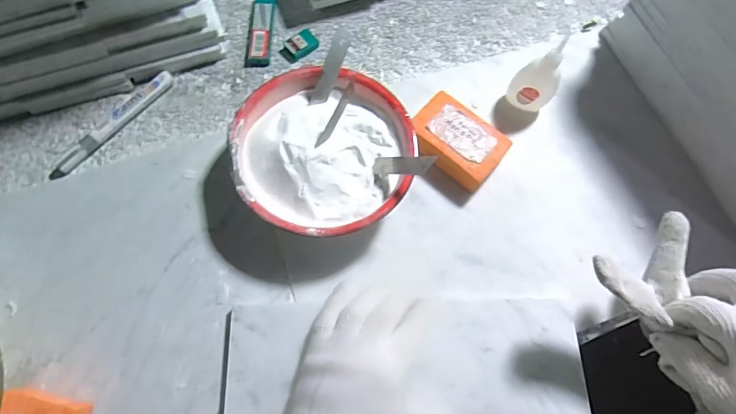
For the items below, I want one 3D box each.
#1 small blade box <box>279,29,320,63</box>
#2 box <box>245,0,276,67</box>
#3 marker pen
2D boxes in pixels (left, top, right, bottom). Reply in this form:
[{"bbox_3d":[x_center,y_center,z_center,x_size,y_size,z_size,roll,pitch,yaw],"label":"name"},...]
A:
[{"bbox_3d":[-0.078,-0.185,0.489,0.042,0.012,0.025,-35,74,-15],"label":"small blade box"},{"bbox_3d":[-0.124,-0.209,0.493,0.025,0.014,0.099,2,68,-2],"label":"box"},{"bbox_3d":[-0.262,-0.086,0.439,0.015,0.017,0.152,36,71,11],"label":"marker pen"}]

